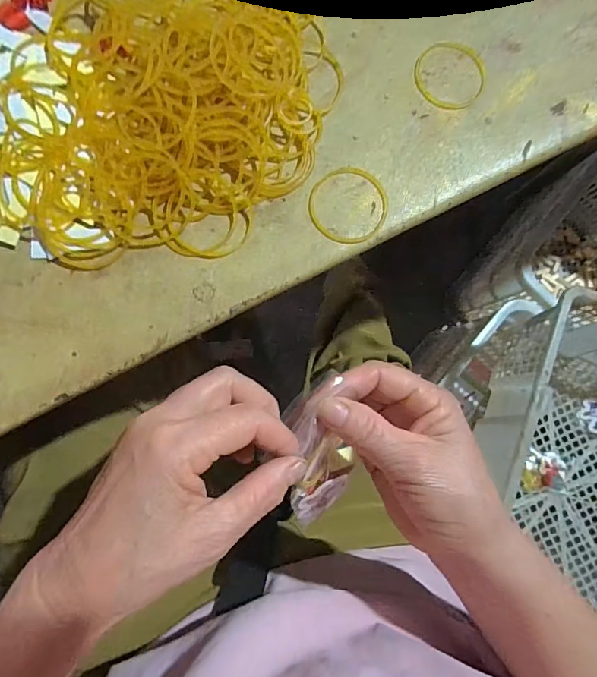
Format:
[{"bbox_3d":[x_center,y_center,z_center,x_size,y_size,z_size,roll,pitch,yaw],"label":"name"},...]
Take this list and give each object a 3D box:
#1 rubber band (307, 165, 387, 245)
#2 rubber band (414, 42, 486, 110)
[{"bbox_3d":[0.031,-0.083,0.274,0.050,0.004,0.049,1,85,-7],"label":"rubber band"},{"bbox_3d":[0.101,-0.174,0.293,0.048,0.004,0.048,1,85,-7],"label":"rubber band"}]

